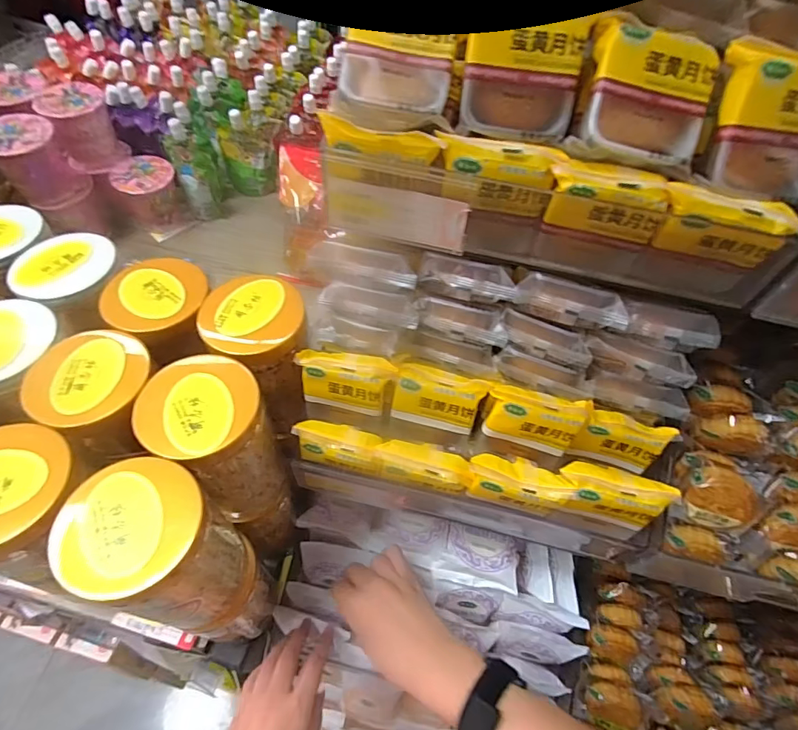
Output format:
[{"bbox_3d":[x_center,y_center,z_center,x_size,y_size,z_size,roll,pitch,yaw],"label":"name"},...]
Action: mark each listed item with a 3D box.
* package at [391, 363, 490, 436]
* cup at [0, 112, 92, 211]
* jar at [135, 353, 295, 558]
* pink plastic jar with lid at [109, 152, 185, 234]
[{"bbox_3d":[0.031,0.023,0.367,0.067,0.039,0.038,11,57,3],"label":"package"},{"bbox_3d":[-0.540,-0.300,0.688,0.096,0.112,0.086,-37,66,-24],"label":"cup"},{"bbox_3d":[-0.143,0.096,0.417,0.081,0.250,0.071,35,61,18],"label":"jar"},{"bbox_3d":[-0.421,-0.286,0.786,0.093,0.097,0.091,2,57,-3],"label":"pink plastic jar with lid"}]

